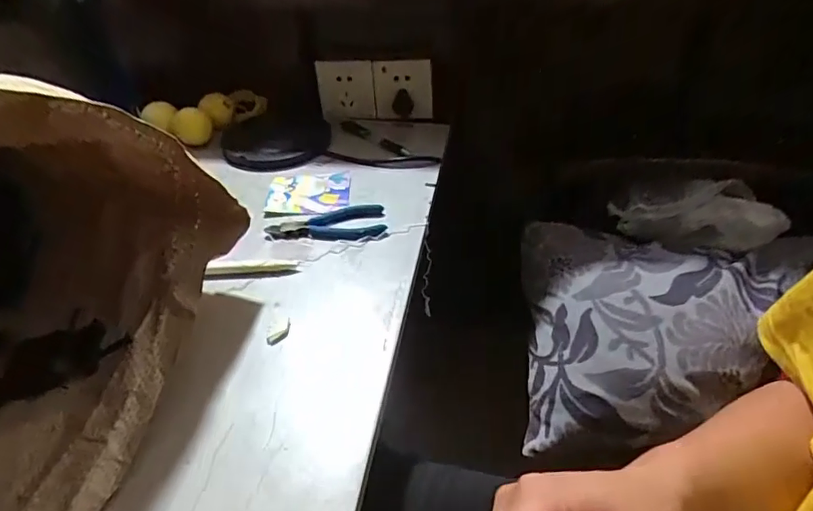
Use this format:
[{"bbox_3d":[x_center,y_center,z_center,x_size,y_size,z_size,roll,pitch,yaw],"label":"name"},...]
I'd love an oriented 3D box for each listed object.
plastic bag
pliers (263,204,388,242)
[{"bbox_3d":[0.379,-0.047,0.695,0.190,0.067,0.094,3,39,7],"label":"plastic bag"},{"bbox_3d":[-0.086,-0.032,0.562,0.126,0.010,0.064,-8,39,-8],"label":"pliers"}]

